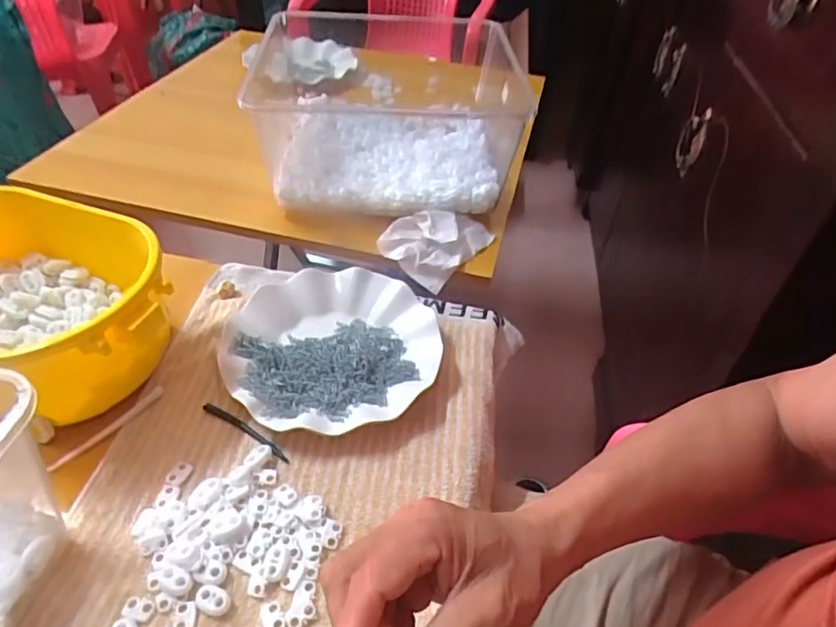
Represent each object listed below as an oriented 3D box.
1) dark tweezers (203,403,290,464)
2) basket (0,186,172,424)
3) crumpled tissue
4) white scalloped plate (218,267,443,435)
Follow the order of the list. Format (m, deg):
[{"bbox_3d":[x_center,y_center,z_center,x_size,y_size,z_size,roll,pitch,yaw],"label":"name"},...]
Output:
[{"bbox_3d":[-0.132,0.091,0.444,0.091,0.009,0.010,26,47,22],"label":"dark tweezers"},{"bbox_3d":[-0.310,-0.004,0.458,0.246,0.110,0.166,15,44,12],"label":"basket"},{"bbox_3d":[0.019,-0.082,0.648,0.096,0.041,0.115,29,49,25],"label":"crumpled tissue"},{"bbox_3d":[-0.076,0.017,0.513,0.178,0.022,0.207,-4,44,-8],"label":"white scalloped plate"}]

